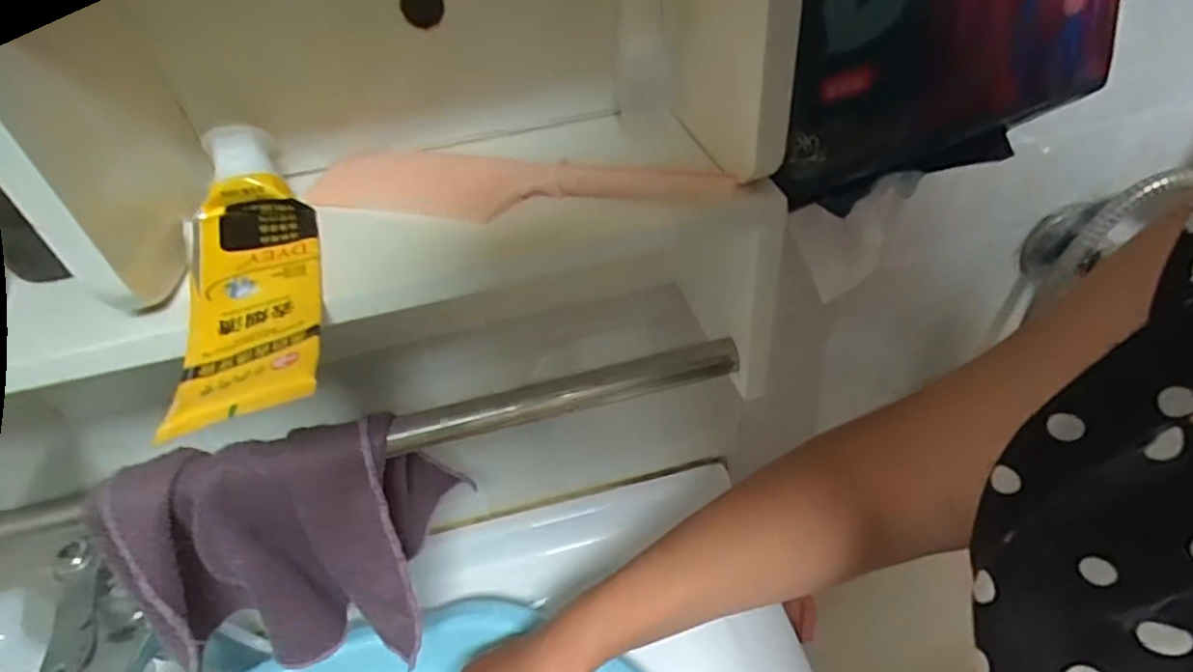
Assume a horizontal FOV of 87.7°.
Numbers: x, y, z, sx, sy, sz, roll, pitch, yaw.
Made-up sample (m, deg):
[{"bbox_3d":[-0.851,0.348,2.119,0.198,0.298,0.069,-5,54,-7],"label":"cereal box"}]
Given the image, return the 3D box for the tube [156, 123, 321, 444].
[{"bbox_3d":[-0.130,-0.030,0.226,0.045,0.034,0.147,-18,43,-11],"label":"tube"}]

